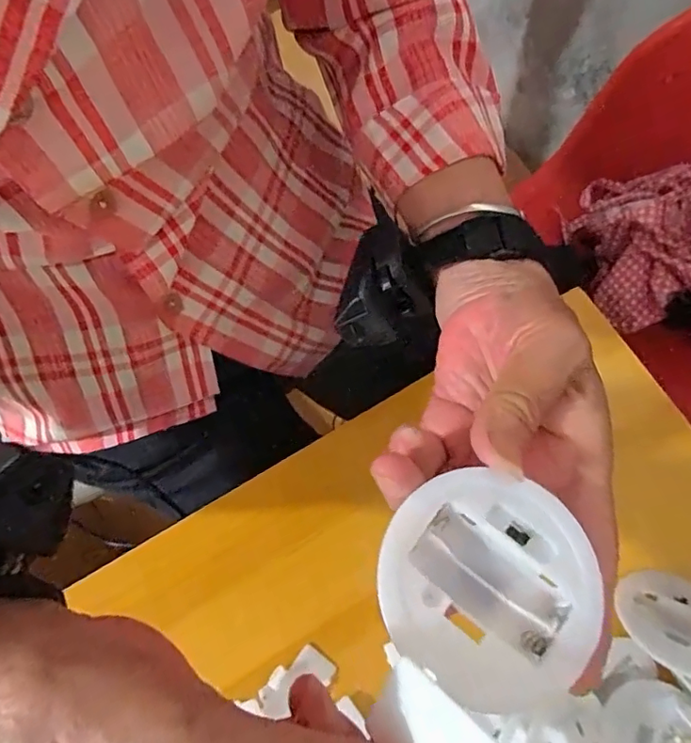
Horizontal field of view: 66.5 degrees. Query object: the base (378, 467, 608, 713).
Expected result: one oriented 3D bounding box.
[{"bbox_3d":[0.043,0.066,0.166,0.063,0.019,0.062,1,71,-2],"label":"base"}]

